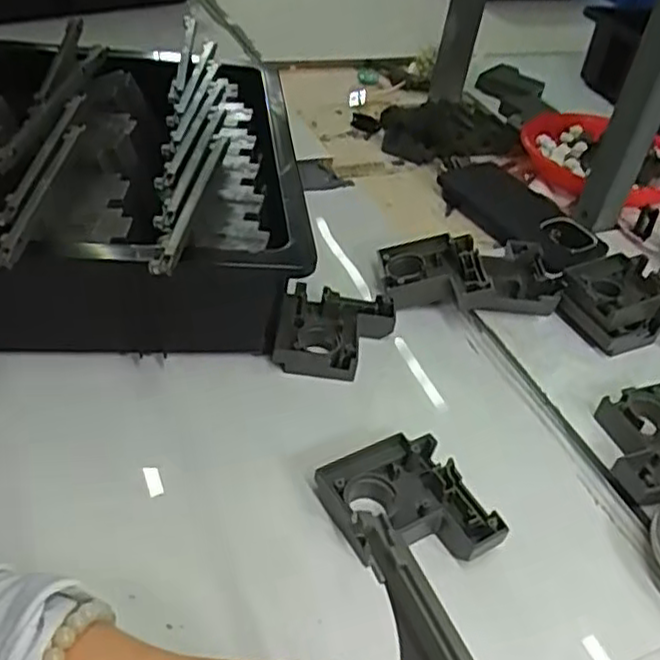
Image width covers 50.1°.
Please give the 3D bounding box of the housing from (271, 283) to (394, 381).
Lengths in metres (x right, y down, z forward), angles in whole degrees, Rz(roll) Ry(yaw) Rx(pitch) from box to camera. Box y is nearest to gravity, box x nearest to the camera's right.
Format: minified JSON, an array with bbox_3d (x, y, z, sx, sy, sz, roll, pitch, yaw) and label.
[{"bbox_3d":[0.004,0.000,0.500,0.079,0.021,0.078,8,40,0],"label":"housing"}]

